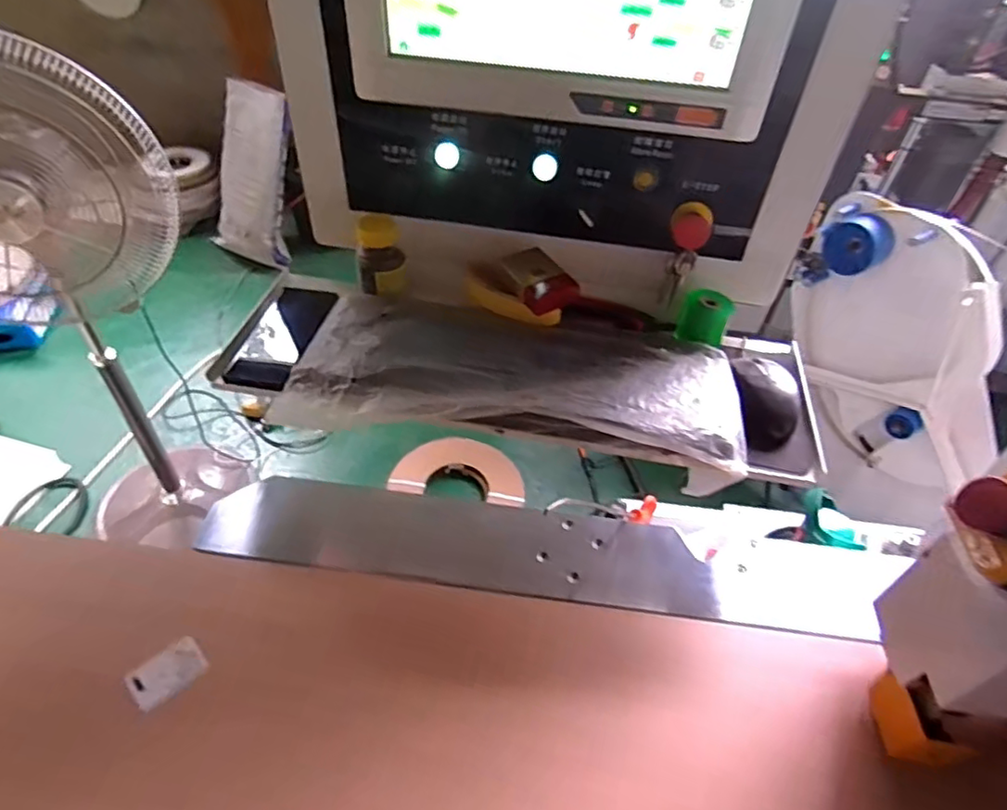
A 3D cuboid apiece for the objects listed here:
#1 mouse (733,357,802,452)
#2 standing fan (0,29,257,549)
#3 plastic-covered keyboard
[{"bbox_3d":[0.279,-0.008,0.633,0.065,0.038,0.123,8,46,3],"label":"mouse"},{"bbox_3d":[-0.888,-0.134,1.337,0.433,1.180,0.334,-17,50,-20],"label":"standing fan"},{"bbox_3d":[0.013,-0.034,0.636,0.464,0.048,0.201,9,46,3],"label":"plastic-covered keyboard"}]

